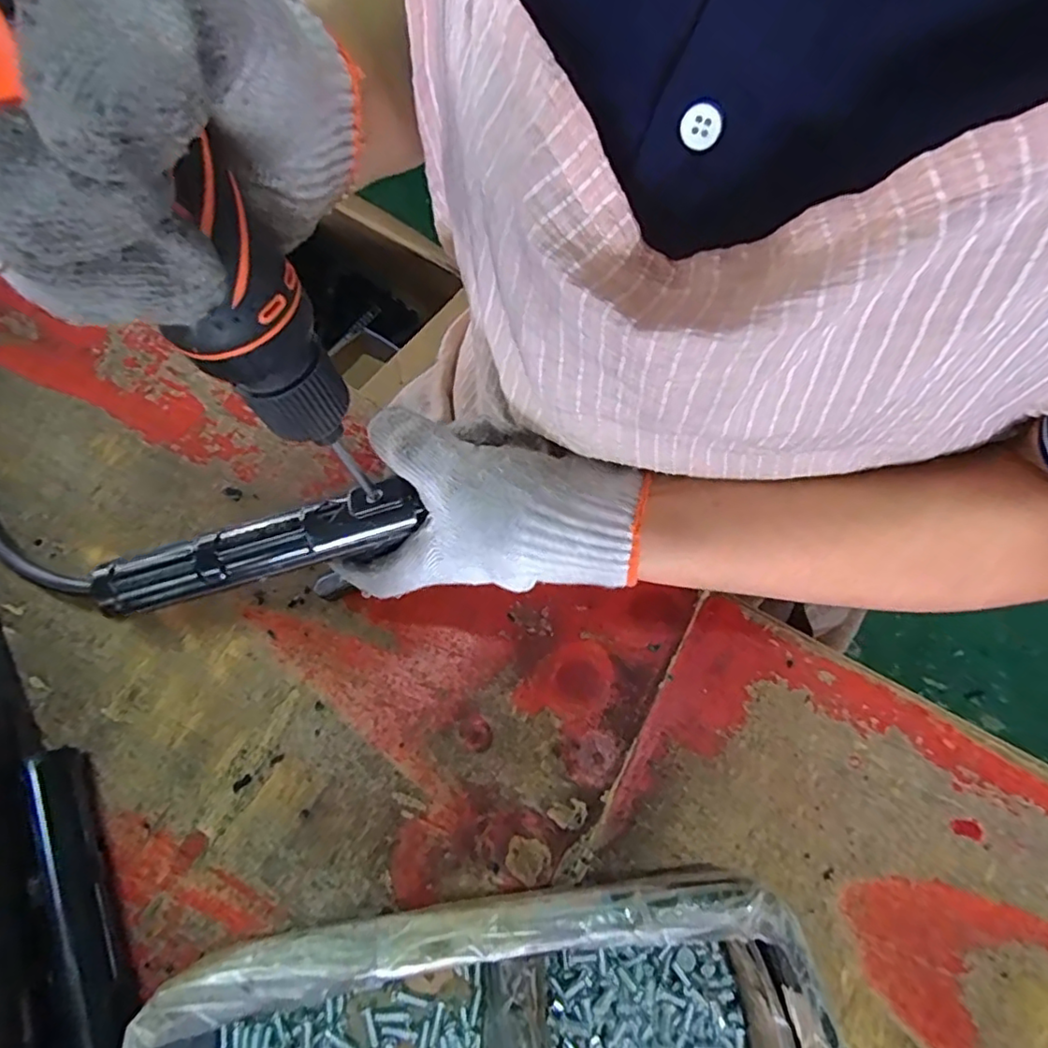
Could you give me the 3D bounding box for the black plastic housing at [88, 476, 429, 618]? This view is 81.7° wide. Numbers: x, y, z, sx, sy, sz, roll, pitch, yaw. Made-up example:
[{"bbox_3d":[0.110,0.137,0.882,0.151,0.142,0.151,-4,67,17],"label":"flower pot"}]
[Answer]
[{"bbox_3d":[-0.125,0.012,0.284,0.154,0.015,0.027,-16,69,2],"label":"black plastic housing"}]

